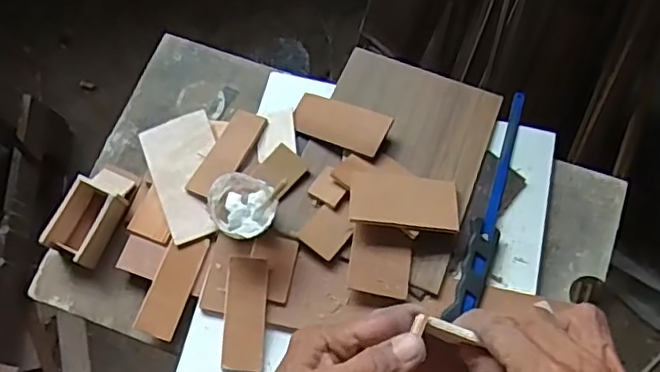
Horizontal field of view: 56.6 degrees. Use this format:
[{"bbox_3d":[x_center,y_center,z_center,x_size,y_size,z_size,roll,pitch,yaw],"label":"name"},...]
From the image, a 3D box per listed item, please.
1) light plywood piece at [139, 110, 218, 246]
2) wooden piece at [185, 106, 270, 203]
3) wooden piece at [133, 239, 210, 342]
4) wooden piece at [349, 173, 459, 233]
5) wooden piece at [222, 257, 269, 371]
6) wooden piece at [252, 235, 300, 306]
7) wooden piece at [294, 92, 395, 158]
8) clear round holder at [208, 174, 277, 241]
[{"bbox_3d":[-0.156,-0.011,0.677,0.076,0.009,0.140,-19,72,-9],"label":"light plywood piece"},{"bbox_3d":[-0.114,-0.035,0.675,0.043,0.009,0.112,28,74,10],"label":"wooden piece"},{"bbox_3d":[-0.165,0.104,0.644,0.042,0.011,0.107,17,72,7],"label":"wooden piece"},{"bbox_3d":[0.077,0.016,0.634,0.110,0.006,0.062,6,56,-1],"label":"wooden piece"},{"bbox_3d":[-0.085,0.130,0.618,0.041,0.004,0.113,4,83,-4],"label":"wooden piece"},{"bbox_3d":[-0.060,0.085,0.633,0.046,0.006,0.066,13,73,-4],"label":"wooden piece"},{"bbox_3d":[0.012,-0.071,0.688,0.112,0.010,0.053,22,72,23],"label":"wooden piece"},{"bbox_3d":[-0.085,0.019,0.625,0.066,0.064,0.065,0,71,1],"label":"clear round holder"}]

